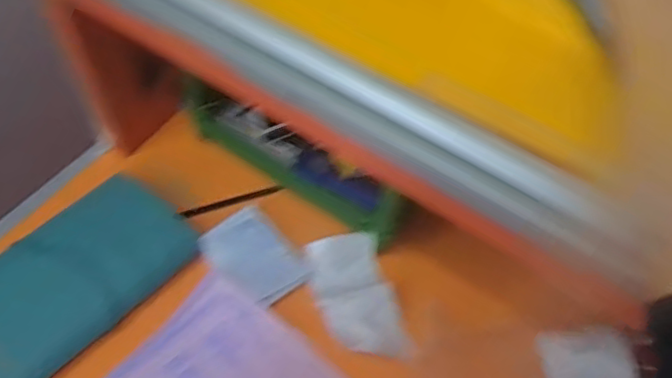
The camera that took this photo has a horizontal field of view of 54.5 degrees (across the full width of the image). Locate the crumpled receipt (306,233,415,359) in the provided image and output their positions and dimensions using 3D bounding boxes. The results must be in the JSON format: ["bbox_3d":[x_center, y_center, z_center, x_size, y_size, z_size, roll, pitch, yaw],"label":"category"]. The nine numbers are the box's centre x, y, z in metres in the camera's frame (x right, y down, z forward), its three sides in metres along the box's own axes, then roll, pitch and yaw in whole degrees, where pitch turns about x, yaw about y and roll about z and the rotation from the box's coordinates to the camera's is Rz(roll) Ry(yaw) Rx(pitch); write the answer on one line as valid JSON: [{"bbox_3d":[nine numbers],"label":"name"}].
[{"bbox_3d":[0.023,0.121,0.712,0.083,0.031,0.147,-12,56,-13],"label":"crumpled receipt"}]

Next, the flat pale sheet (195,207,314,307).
[{"bbox_3d":[-0.092,0.074,0.729,0.083,0.014,0.114,-35,64,-26],"label":"flat pale sheet"}]

